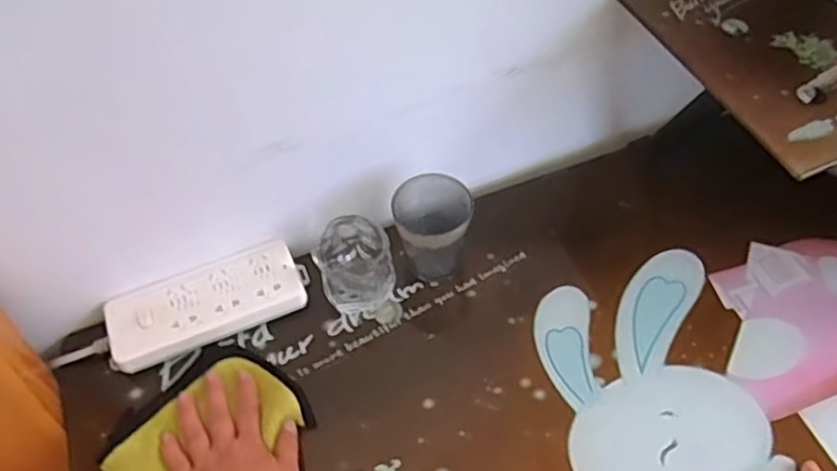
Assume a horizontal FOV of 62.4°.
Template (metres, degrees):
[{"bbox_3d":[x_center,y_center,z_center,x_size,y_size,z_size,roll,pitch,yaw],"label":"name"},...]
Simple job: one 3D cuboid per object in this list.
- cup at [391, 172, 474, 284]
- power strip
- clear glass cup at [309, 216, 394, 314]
[{"bbox_3d":[0.015,-0.004,0.699,0.069,0.098,0.075,0,54,1],"label":"cup"},{"bbox_3d":[-0.212,0.069,0.689,0.196,0.033,0.083,-20,56,-13],"label":"power strip"},{"bbox_3d":[-0.062,0.030,0.690,0.064,0.078,0.078,-21,56,-14],"label":"clear glass cup"}]

